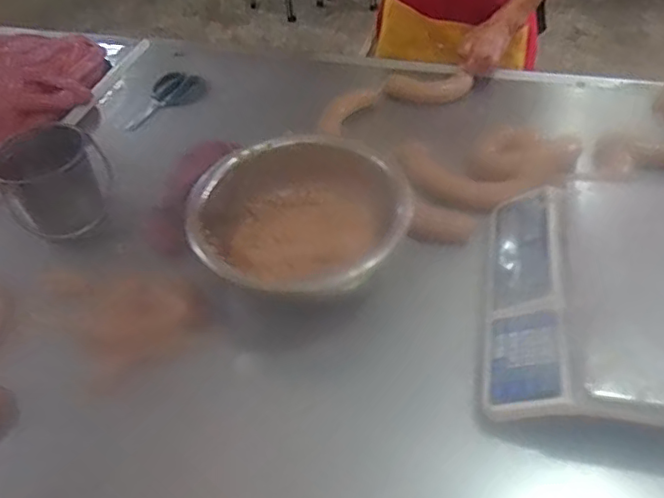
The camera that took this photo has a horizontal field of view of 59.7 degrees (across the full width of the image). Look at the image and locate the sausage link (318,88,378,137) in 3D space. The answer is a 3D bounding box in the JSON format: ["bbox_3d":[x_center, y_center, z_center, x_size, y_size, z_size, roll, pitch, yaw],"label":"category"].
[{"bbox_3d":[0.034,-0.261,1.076,0.048,0.037,0.147,30,58,27],"label":"sausage link"}]

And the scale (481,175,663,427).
[{"bbox_3d":[0.352,0.063,0.690,0.312,0.102,0.337,7,50,11],"label":"scale"}]

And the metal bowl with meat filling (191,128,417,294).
[{"bbox_3d":[-0.045,-0.056,0.834,0.291,0.092,0.250,-8,49,-1],"label":"metal bowl with meat filling"}]

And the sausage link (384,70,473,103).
[{"bbox_3d":[0.181,-0.302,1.086,0.156,0.034,0.048,-4,49,2],"label":"sausage link"}]

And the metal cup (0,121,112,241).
[{"bbox_3d":[-0.431,-0.108,0.903,0.143,0.124,0.143,-3,49,3],"label":"metal cup"}]

